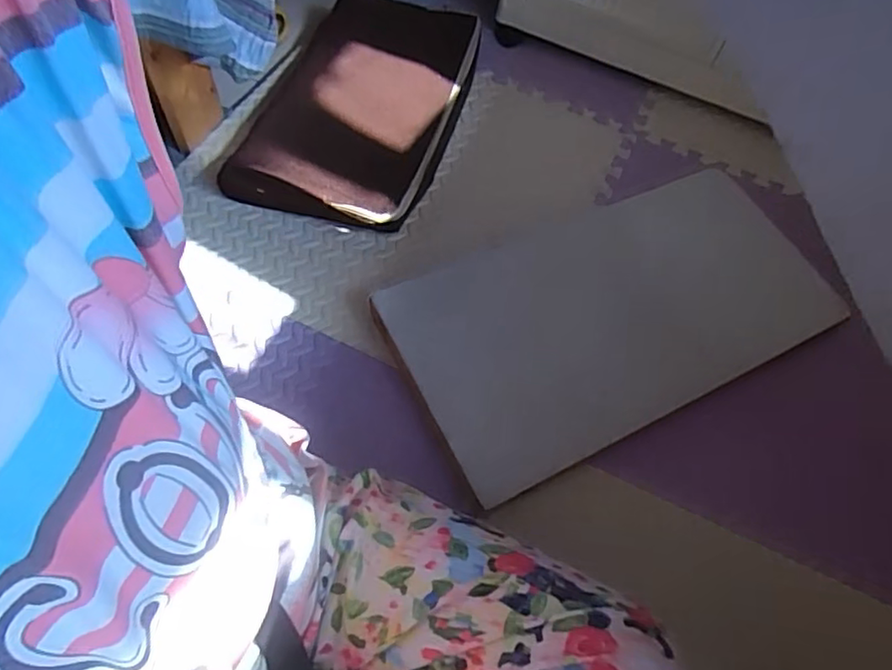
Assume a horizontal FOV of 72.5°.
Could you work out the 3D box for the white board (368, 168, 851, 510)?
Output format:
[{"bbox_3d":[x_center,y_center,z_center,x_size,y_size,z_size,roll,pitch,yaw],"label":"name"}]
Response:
[{"bbox_3d":[0.213,-0.031,0.785,0.553,0.027,0.294,-25,68,-12],"label":"white board"}]

